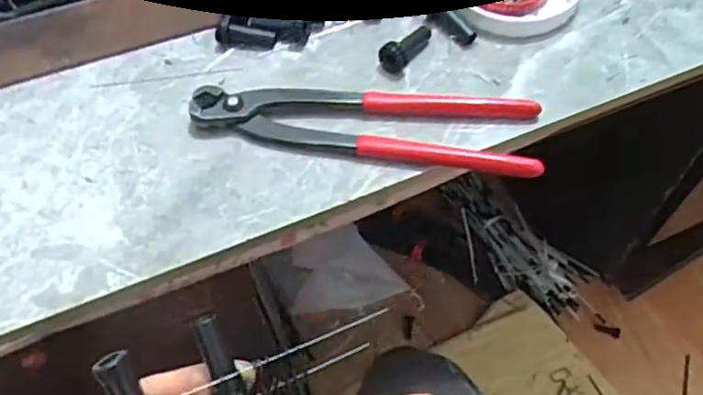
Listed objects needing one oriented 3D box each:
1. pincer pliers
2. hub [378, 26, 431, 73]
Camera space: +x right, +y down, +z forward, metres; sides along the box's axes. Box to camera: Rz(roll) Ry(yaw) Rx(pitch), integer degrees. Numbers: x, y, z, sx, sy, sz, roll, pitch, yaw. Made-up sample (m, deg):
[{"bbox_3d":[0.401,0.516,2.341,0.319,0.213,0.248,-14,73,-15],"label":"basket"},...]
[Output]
[{"bbox_3d":[0.008,-0.047,0.365,0.197,0.015,0.050,7,59,8],"label":"pincer pliers"},{"bbox_3d":[0.035,-0.092,0.390,0.016,0.019,0.041,35,53,22],"label":"hub"}]

